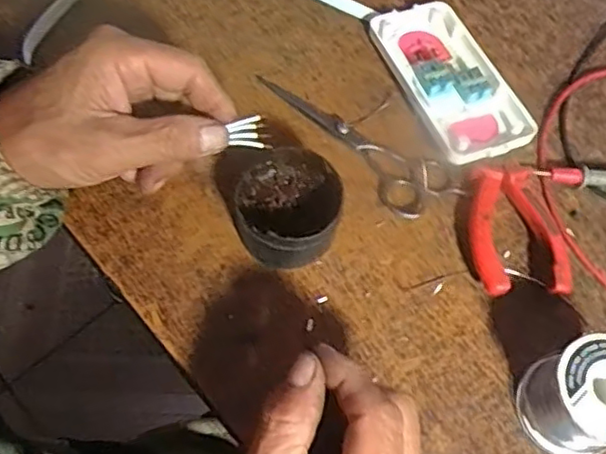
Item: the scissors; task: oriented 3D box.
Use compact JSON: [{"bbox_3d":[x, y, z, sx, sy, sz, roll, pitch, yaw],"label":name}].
[{"bbox_3d":[0.030,-0.052,0.404,0.143,0.005,0.042,33,65,12],"label":"scissors"}]

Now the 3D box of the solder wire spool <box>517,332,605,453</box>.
[{"bbox_3d":[0.143,0.087,0.327,0.054,0.049,0.051,2,63,-3],"label":"solder wire spool"}]

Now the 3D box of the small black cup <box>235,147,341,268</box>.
[{"bbox_3d":[-0.008,-0.011,0.362,0.056,0.045,0.060,2,63,-3],"label":"small black cup"}]

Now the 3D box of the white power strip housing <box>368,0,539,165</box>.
[{"bbox_3d":[0.096,-0.098,0.422,0.063,0.019,0.126,-20,66,-13],"label":"white power strip housing"}]

